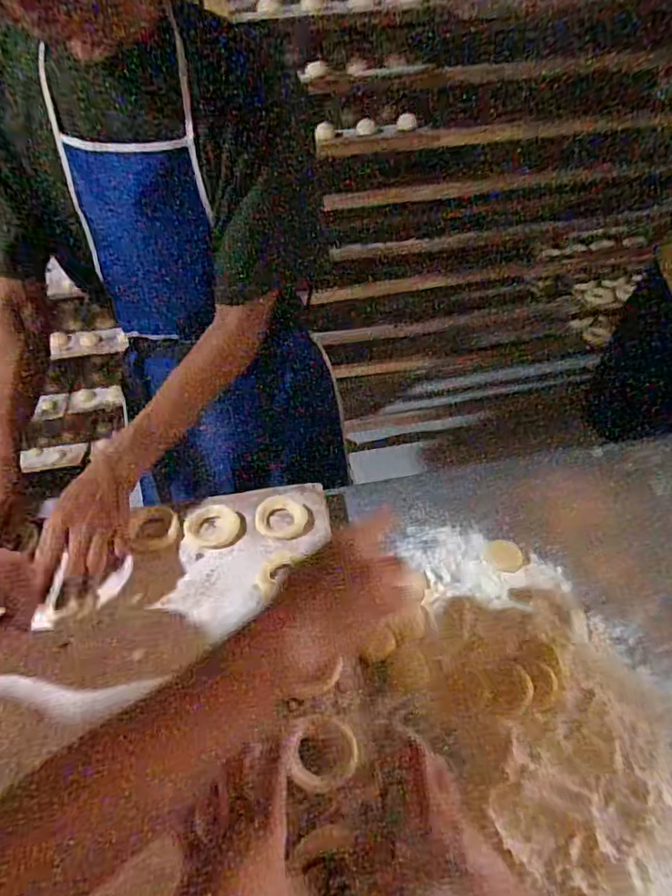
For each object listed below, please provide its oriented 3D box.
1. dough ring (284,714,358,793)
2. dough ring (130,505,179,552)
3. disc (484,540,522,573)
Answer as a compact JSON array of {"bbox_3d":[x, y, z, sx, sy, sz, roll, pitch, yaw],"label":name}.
[{"bbox_3d":[-0.011,0.266,0.490,0.060,0.015,0.062,-1,45,1],"label":"dough ring"},{"bbox_3d":[-0.214,0.092,0.662,0.053,0.011,0.059,-17,47,-15],"label":"dough ring"},{"bbox_3d":[0.201,0.130,0.675,0.044,0.011,0.041,-1,45,1],"label":"disc"}]

